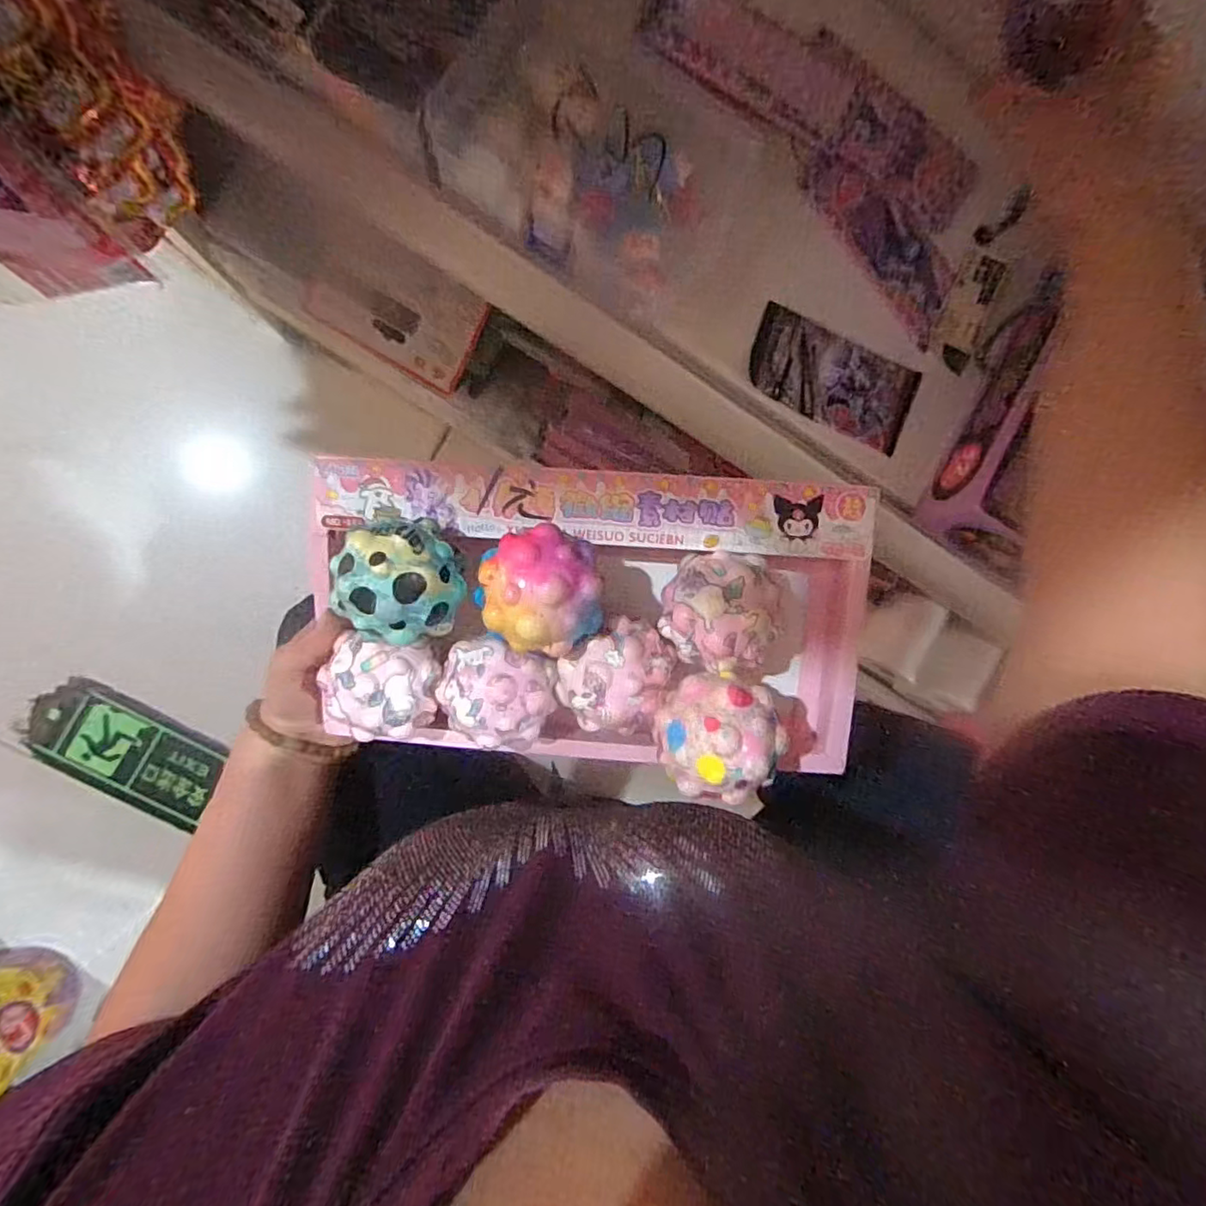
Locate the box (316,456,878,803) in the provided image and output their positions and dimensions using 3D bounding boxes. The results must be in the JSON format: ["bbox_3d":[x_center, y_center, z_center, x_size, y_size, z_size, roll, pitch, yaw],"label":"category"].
[{"bbox_3d":[0.000,0.010,0.323,0.289,0.081,0.158,3,92,-9],"label":"box"}]

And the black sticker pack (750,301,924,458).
[{"bbox_3d":[0.160,-0.153,0.419,0.124,0.004,0.060,21,89,-10],"label":"black sticker pack"}]

